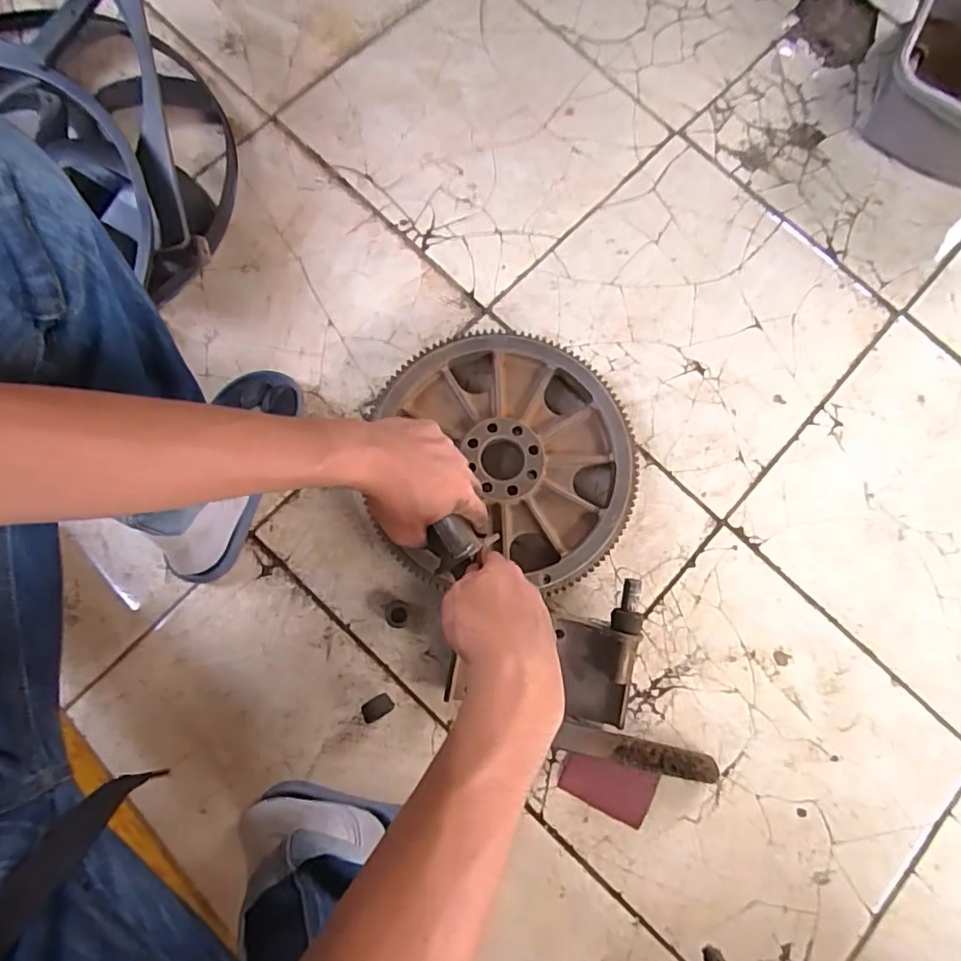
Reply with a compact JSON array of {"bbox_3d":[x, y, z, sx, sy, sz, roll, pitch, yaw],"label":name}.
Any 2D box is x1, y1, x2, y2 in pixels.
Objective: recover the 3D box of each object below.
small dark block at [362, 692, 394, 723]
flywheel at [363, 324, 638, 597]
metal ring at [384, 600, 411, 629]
[{"bbox_3d":[-0.115,0.255,0.637,0.033,0.022,0.023,-34,81,-7],"label":"small dark block"},{"bbox_3d":[0.034,-0.029,0.687,0.298,0.048,0.300,5,78,0],"label":"flywheel"},{"bbox_3d":[-0.097,0.155,0.659,0.029,0.015,0.029,0,78,-1],"label":"metal ring"}]

